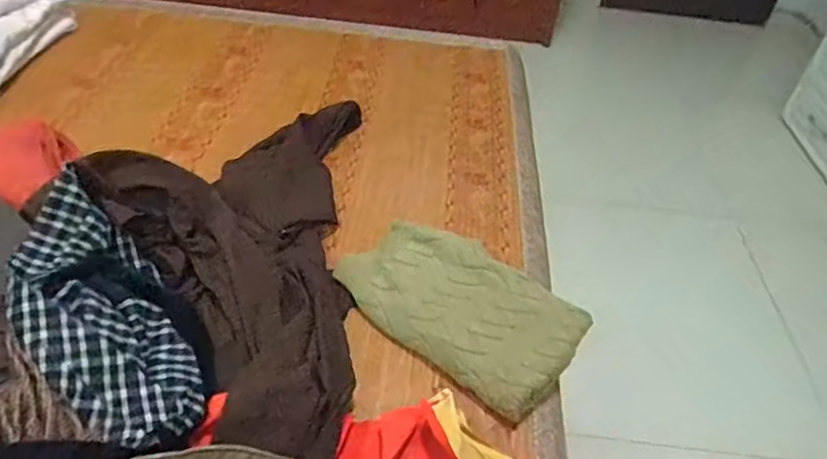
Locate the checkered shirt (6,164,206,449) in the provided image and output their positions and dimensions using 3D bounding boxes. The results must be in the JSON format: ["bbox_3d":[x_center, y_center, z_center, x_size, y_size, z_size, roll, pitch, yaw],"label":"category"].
[{"bbox_3d":[-0.354,0.096,0.675,0.147,0.123,0.319,-22,50,-27],"label":"checkered shirt"}]

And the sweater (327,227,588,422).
[{"bbox_3d":[0.068,0.106,0.891,0.351,0.052,0.210,32,48,25],"label":"sweater"}]

